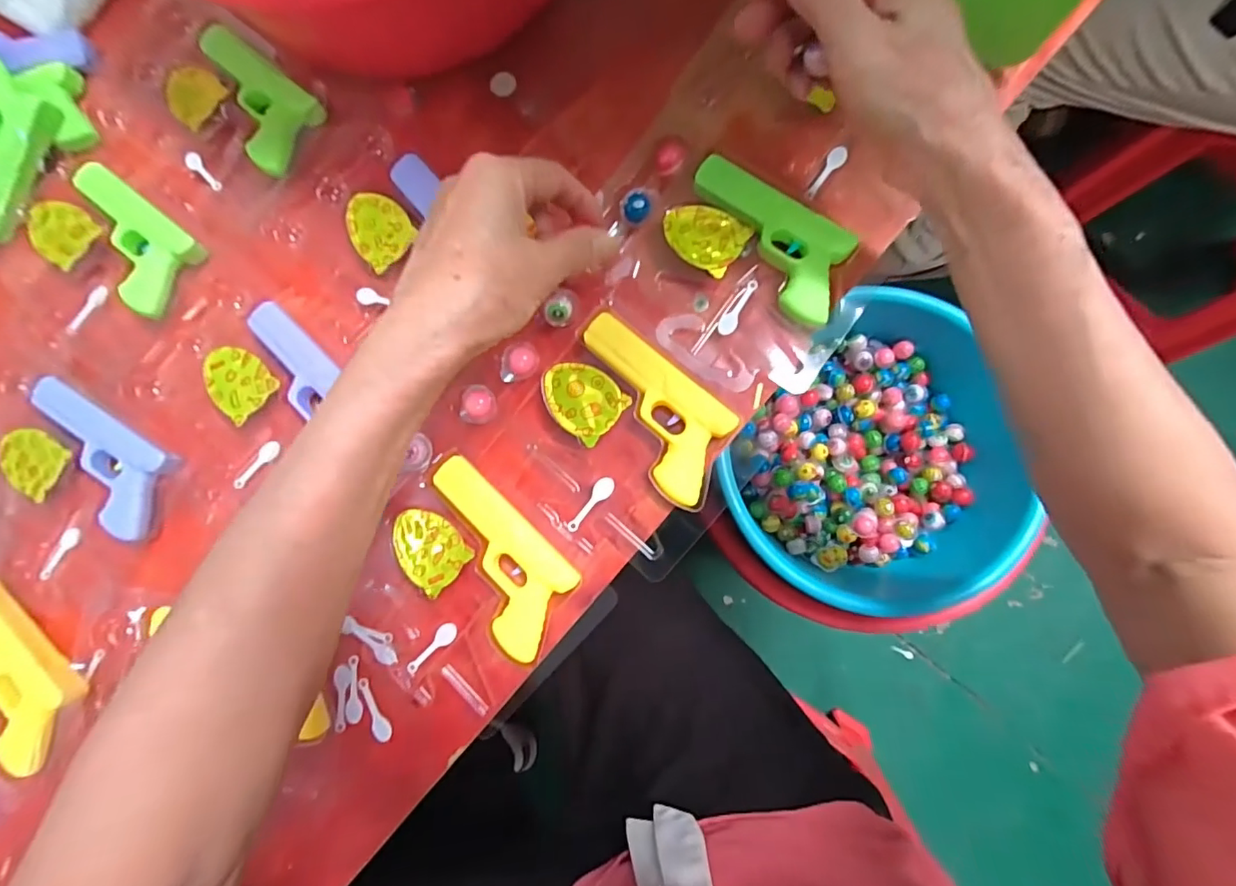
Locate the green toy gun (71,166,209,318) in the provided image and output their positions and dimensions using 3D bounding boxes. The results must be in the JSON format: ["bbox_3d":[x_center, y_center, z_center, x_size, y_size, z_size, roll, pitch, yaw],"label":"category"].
[{"bbox_3d":[-0.337,-0.140,0.359,0.113,0.010,0.058,37,87,8],"label":"green toy gun"}]

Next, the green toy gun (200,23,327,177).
[{"bbox_3d":[-0.259,-0.240,0.370,0.112,0.011,0.060,41,88,8],"label":"green toy gun"}]

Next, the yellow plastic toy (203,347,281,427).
[{"bbox_3d":[-0.245,-0.040,0.345,0.048,0.015,0.036,44,88,8],"label":"yellow plastic toy"}]

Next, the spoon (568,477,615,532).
[{"bbox_3d":[-0.016,0.038,0.321,0.011,0.004,0.039,36,87,8],"label":"spoon"}]

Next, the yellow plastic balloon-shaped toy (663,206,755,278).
[{"bbox_3d":[0.051,-0.127,0.324,0.050,0.006,0.038,34,87,8],"label":"yellow plastic balloon-shaped toy"}]

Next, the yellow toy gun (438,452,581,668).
[{"bbox_3d":[-0.074,0.066,0.312,0.058,0.010,0.115,-44,81,-1],"label":"yellow toy gun"}]

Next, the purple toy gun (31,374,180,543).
[{"bbox_3d":[-0.339,0.009,0.341,0.111,0.008,0.059,31,86,8],"label":"purple toy gun"}]

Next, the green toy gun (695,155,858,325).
[{"bbox_3d":[0.089,-0.126,0.323,0.112,0.009,0.059,34,87,8],"label":"green toy gun"}]

